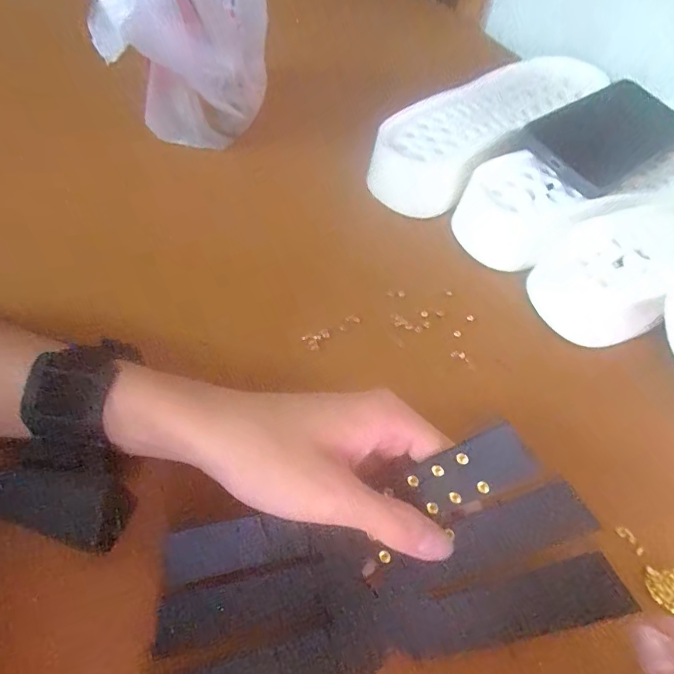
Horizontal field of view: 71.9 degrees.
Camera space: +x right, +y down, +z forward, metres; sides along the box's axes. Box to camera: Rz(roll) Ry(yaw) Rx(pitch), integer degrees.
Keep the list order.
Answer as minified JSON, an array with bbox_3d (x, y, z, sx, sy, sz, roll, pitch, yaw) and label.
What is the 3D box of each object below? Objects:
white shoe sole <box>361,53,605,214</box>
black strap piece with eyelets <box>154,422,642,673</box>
[{"bbox_3d":[0.134,-0.188,0.404,0.265,0.040,0.079,-39,67,-25],"label":"white shoe sole"},{"bbox_3d":[0.016,0.109,0.215,0.212,0.023,0.086,-15,75,1],"label":"black strap piece with eyelets"}]

